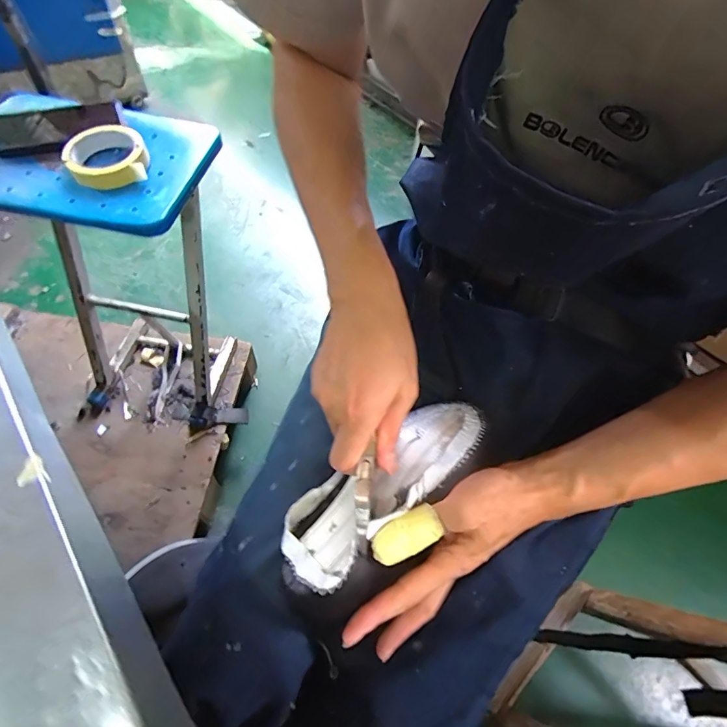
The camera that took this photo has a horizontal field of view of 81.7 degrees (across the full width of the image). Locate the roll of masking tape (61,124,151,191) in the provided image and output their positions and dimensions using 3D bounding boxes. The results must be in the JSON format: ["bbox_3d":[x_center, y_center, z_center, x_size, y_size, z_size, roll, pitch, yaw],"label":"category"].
[{"bbox_3d":[-0.334,-0.271,0.550,0.096,0.032,0.093,2,56,-3],"label":"roll of masking tape"}]

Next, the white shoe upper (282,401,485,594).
[{"bbox_3d":[0.024,0.089,0.348,0.206,0.051,0.067,-35,65,-24],"label":"white shoe upper"}]

